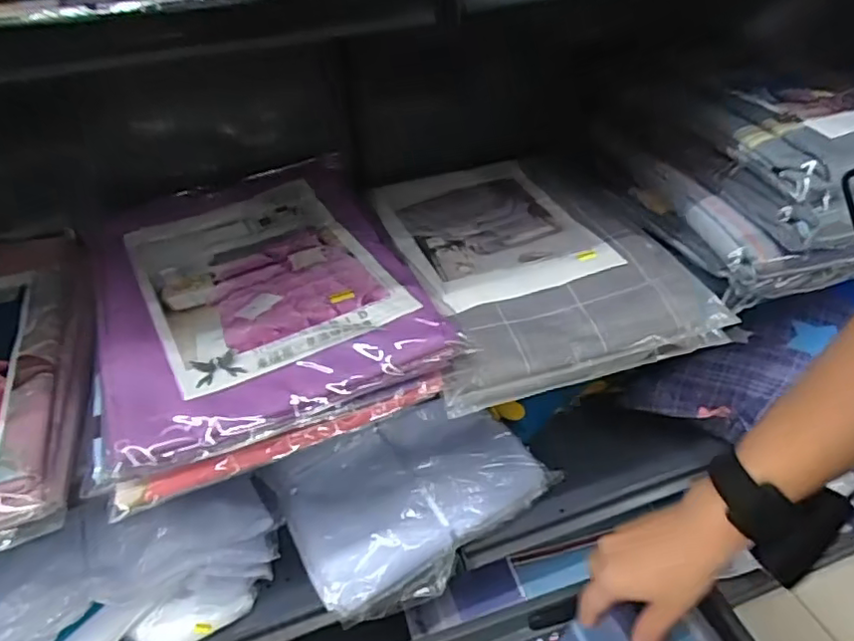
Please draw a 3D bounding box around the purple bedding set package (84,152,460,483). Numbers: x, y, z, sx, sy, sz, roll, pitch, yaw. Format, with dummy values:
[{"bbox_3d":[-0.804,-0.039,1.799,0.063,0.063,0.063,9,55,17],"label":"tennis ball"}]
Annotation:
[{"bbox_3d":[-0.163,-0.043,0.595,0.295,0.047,0.373,-18,40,-18],"label":"purple bedding set package"}]

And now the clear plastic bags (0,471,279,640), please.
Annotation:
[{"bbox_3d":[-0.336,0.298,0.661,0.343,0.170,0.093,-24,42,-24],"label":"clear plastic bags"}]

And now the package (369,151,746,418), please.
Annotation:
[{"bbox_3d":[0.104,-0.077,0.682,0.275,0.060,0.359,-12,39,-11],"label":"package"}]

